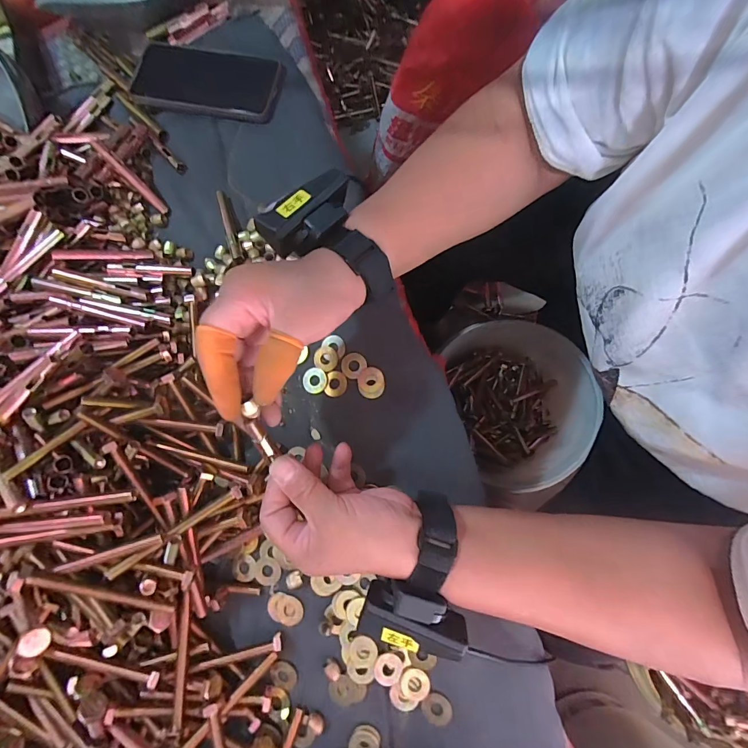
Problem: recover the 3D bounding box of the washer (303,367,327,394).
[{"bbox_3d":[-0.057,0.006,0.358,0.023,0.004,0.024,-1,81,6],"label":"washer"}]

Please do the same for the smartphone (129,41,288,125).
[{"bbox_3d":[-0.192,-0.327,0.419,0.183,0.015,0.078,15,78,8],"label":"smartphone"}]

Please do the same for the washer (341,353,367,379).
[{"bbox_3d":[-0.020,-0.009,0.353,0.022,0.004,0.024,-1,82,8],"label":"washer"}]

